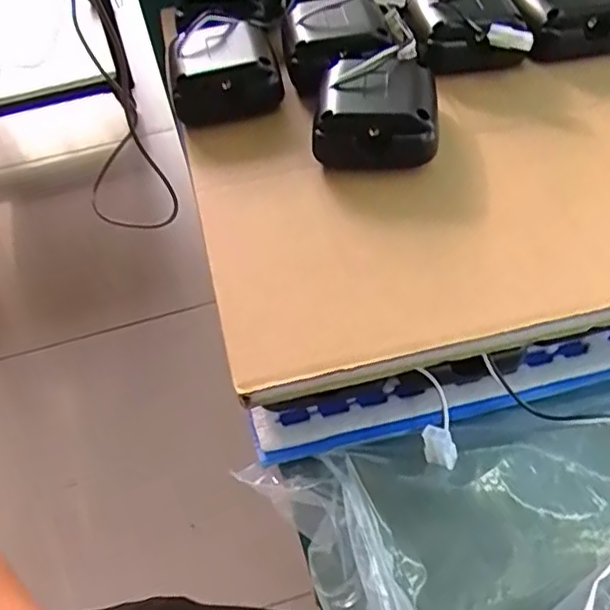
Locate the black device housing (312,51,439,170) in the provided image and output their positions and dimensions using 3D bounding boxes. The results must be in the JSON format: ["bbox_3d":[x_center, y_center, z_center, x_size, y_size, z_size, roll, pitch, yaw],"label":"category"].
[{"bbox_3d":[0.039,-0.105,0.350,0.065,0.035,0.064,4,53,7],"label":"black device housing"}]

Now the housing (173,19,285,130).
[{"bbox_3d":[-0.048,-0.142,0.398,0.061,0.039,0.063,-9,52,-3],"label":"housing"}]

